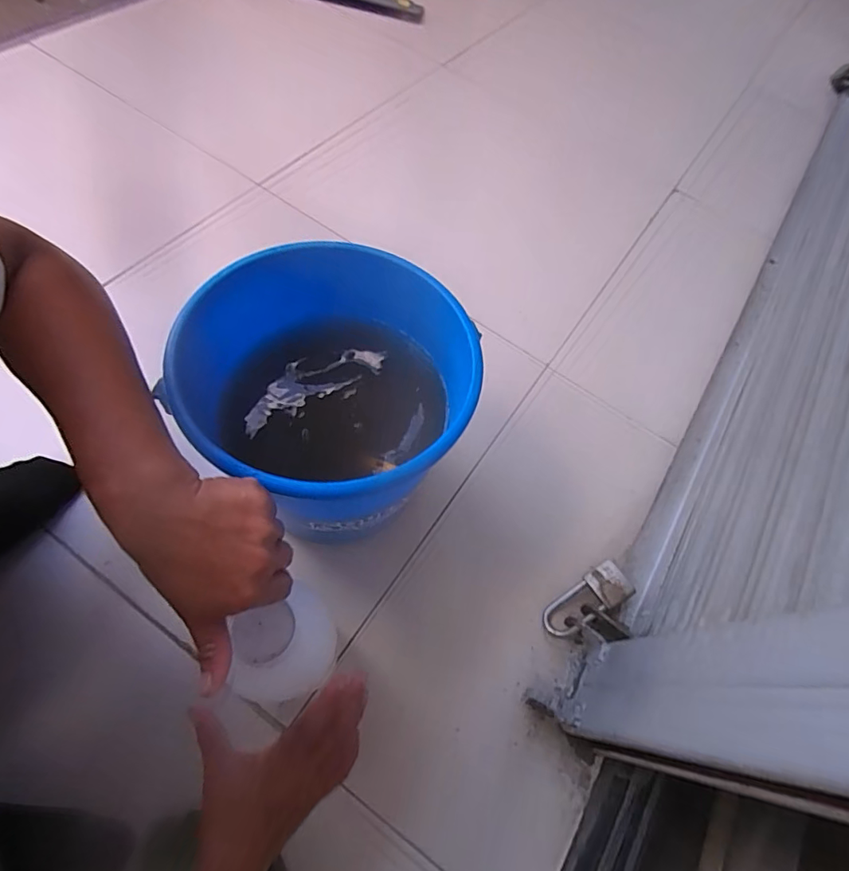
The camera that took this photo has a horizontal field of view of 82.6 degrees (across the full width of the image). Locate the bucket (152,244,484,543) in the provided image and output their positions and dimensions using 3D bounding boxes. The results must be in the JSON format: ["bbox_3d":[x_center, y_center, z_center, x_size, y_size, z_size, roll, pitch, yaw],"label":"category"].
[{"bbox_3d":[-0.120,-0.036,0.550,0.250,0.269,0.265,4,63,-8],"label":"bucket"}]

